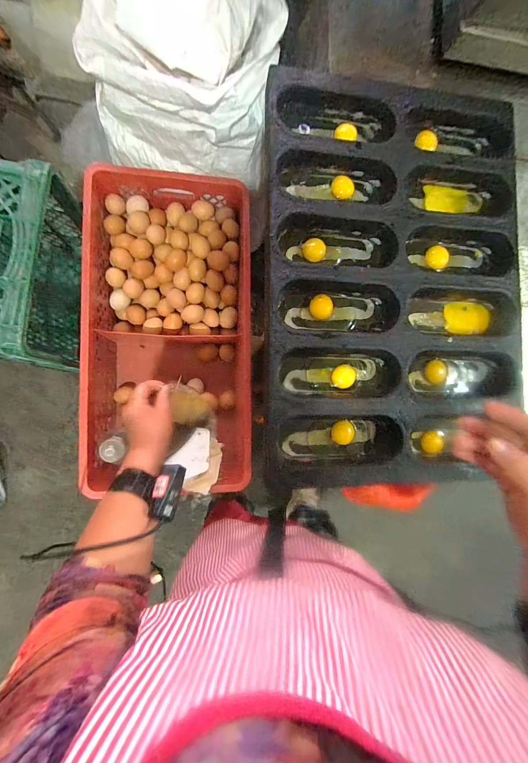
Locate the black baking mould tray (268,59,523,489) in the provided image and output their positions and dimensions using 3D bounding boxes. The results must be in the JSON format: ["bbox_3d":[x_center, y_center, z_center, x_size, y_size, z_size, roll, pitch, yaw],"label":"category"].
[{"bbox_3d":[0.199,-0.151,0.474,0.399,0.044,0.598,0,88,-10],"label":"black baking mould tray"}]

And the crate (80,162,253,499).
[{"bbox_3d":[-0.205,-0.107,0.709,0.326,0.188,0.664,0,88,-10],"label":"crate"}]

